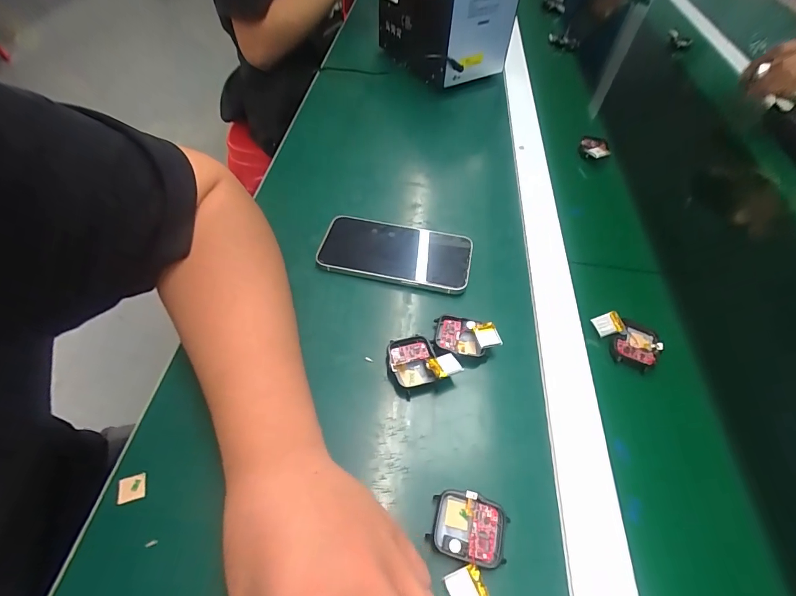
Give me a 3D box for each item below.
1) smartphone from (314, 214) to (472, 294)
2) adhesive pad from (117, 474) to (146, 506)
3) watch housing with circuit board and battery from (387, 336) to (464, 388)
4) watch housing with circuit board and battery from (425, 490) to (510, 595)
[{"bbox_3d":[-0.002,-0.045,0.385,0.142,0.012,0.072,12,54,5],"label":"smartphone"},{"bbox_3d":[-0.173,0.124,0.254,0.016,0.004,0.016,-13,55,-15],"label":"adhesive pad"},{"bbox_3d":[0.019,0.049,0.310,0.050,0.021,0.042,-6,53,-10],"label":"watch housing with circuit board and battery"},{"bbox_3d":[0.042,0.152,0.237,0.045,0.009,0.058,15,53,6],"label":"watch housing with circuit board and battery"}]

